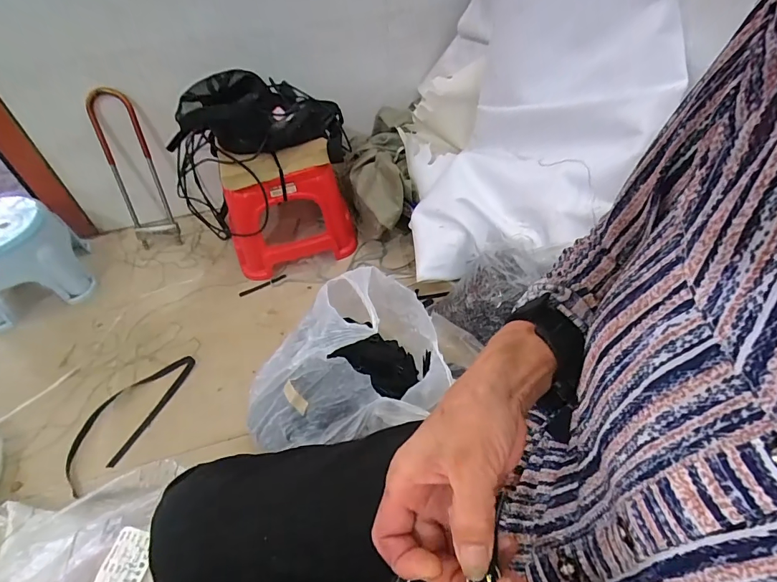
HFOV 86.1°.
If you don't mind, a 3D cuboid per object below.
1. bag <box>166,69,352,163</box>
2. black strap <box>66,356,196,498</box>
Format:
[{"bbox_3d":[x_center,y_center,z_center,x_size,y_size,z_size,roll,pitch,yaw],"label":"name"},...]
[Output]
[{"bbox_3d":[-0.274,-0.382,0.930,0.364,0.160,0.139,2,46,-16],"label":"bag"},{"bbox_3d":[-0.533,0.251,0.852,0.115,0.020,0.296,17,51,18],"label":"black strap"}]

